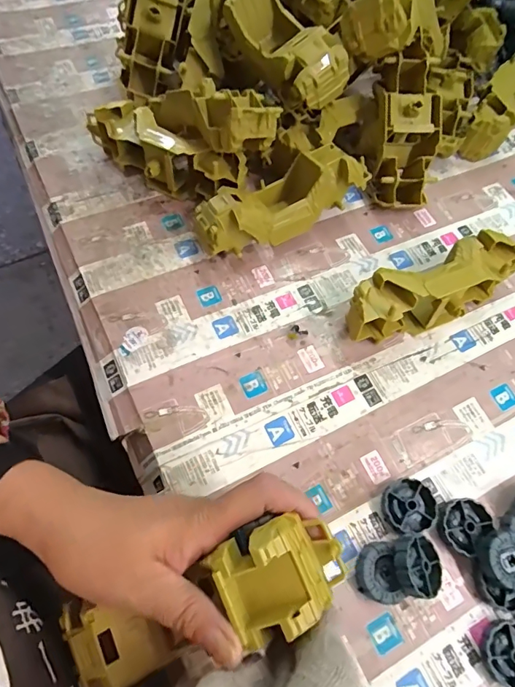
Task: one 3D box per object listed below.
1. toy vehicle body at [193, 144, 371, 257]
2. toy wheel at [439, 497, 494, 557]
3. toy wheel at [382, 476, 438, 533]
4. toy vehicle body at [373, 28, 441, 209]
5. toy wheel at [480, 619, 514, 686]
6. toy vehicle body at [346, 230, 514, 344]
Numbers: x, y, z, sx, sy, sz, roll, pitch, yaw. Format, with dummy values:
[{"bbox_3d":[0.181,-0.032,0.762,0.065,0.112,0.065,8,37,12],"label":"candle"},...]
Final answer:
[{"bbox_3d":[0.025,-0.134,0.419,0.168,0.063,0.061,-24,68,-14],"label":"toy vehicle body"},{"bbox_3d":[0.154,0.136,0.331,0.038,0.014,0.033,-41,72,-20],"label":"toy wheel"},{"bbox_3d":[0.115,0.124,0.332,0.039,0.011,0.039,1,64,-2],"label":"toy wheel"},{"bbox_3d":[0.148,-0.214,0.444,0.060,0.046,0.153,0,96,-3],"label":"toy vehicle body"},{"bbox_3d":[0.172,0.209,0.296,0.036,0.012,0.037,1,64,-2],"label":"toy wheel"},{"bbox_3d":[0.154,-0.045,0.386,0.168,0.058,0.051,-22,67,-13],"label":"toy vehicle body"}]

